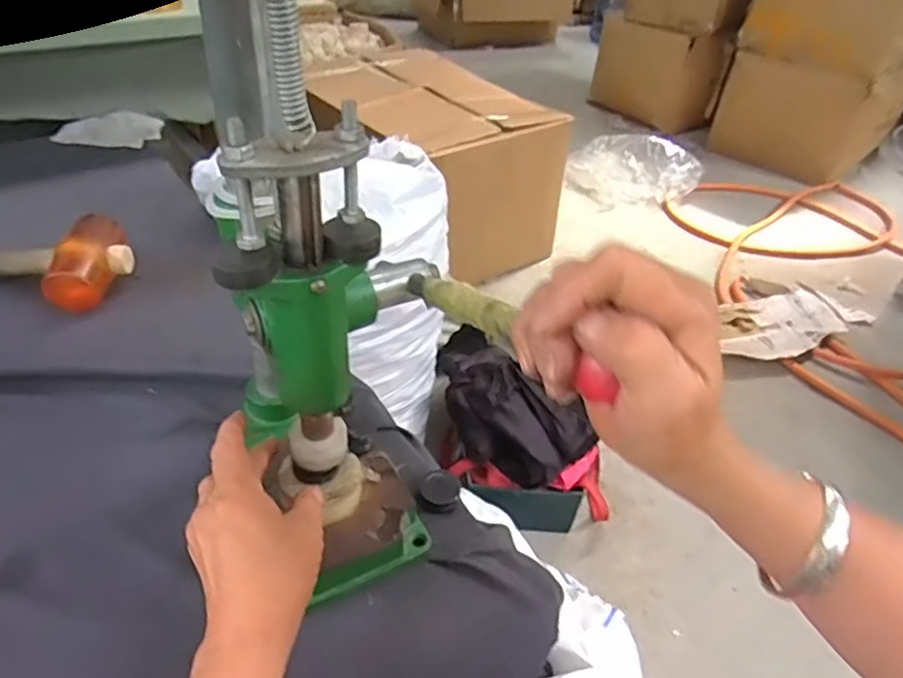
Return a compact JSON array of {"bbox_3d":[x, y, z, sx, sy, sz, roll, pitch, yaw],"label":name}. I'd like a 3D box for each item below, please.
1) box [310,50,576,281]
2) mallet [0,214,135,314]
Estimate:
[{"bbox_3d":[-0.097,-0.490,1.715,0.424,0.332,0.705,-24,47,-31],"label":"box"},{"bbox_3d":[-0.482,-0.086,0.669,0.299,0.048,0.113,4,39,-1],"label":"mallet"}]

